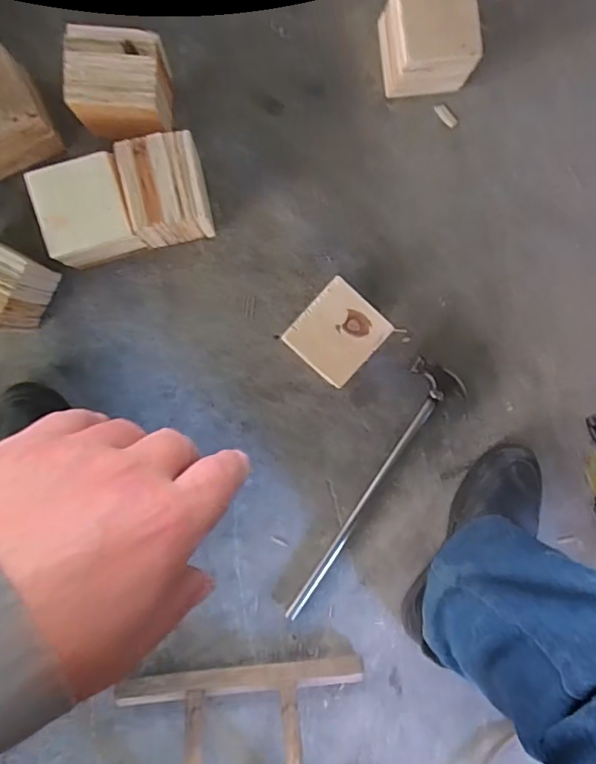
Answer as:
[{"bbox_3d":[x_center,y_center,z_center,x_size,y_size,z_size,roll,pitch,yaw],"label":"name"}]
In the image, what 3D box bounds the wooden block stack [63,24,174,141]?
[{"bbox_3d":[-0.194,-0.322,0.577,0.100,0.093,0.097,4,93,-3],"label":"wooden block stack"}]

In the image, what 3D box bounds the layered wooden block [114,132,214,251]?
[{"bbox_3d":[-0.147,-0.212,0.587,0.083,0.094,0.100,-10,93,-1],"label":"layered wooden block"}]

